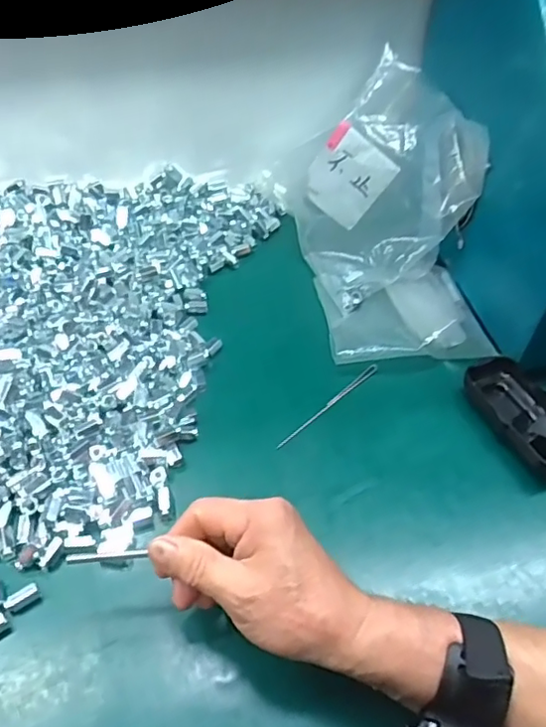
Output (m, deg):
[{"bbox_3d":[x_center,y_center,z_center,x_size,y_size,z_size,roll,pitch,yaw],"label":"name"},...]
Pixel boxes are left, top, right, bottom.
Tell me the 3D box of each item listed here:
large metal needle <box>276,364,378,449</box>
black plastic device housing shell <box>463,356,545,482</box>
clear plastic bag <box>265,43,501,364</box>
[{"bbox_3d":[0.049,0.034,0.502,0.124,0.004,0.008,-34,59,-27],"label":"large metal needle"},{"bbox_3d":[0.207,0.041,0.486,0.055,0.029,0.116,-19,53,-18],"label":"black plastic device housing shell"},{"bbox_3d":[0.105,-0.142,0.554,0.150,0.151,0.263,-7,51,-9],"label":"clear plastic bag"}]

